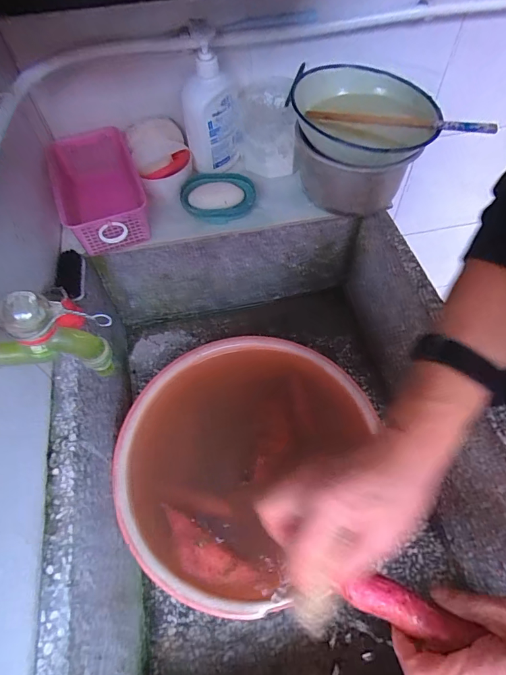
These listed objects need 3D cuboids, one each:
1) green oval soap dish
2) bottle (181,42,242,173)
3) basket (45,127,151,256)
[{"bbox_3d":[-0.051,-0.208,0.588,0.108,0.035,0.082,-7,58,-2],"label":"green oval soap dish"},{"bbox_3d":[-0.064,-0.330,0.575,0.083,0.160,0.049,-31,57,-17],"label":"bottle"},{"bbox_3d":[-0.224,-0.211,0.568,0.110,0.077,0.191,-19,59,-10],"label":"basket"}]

